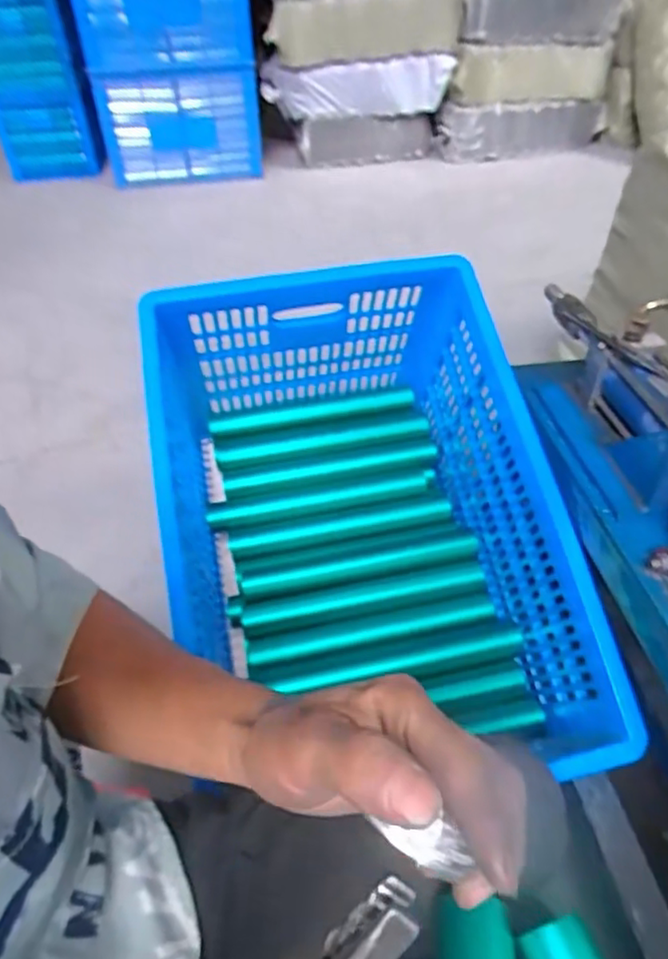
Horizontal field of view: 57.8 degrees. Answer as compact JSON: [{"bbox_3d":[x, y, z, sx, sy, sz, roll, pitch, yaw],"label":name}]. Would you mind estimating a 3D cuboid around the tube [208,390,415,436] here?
[{"bbox_3d":[-0.039,-0.121,1.107,0.365,0.043,0.050,-9,41,-7],"label":"tube"}]

